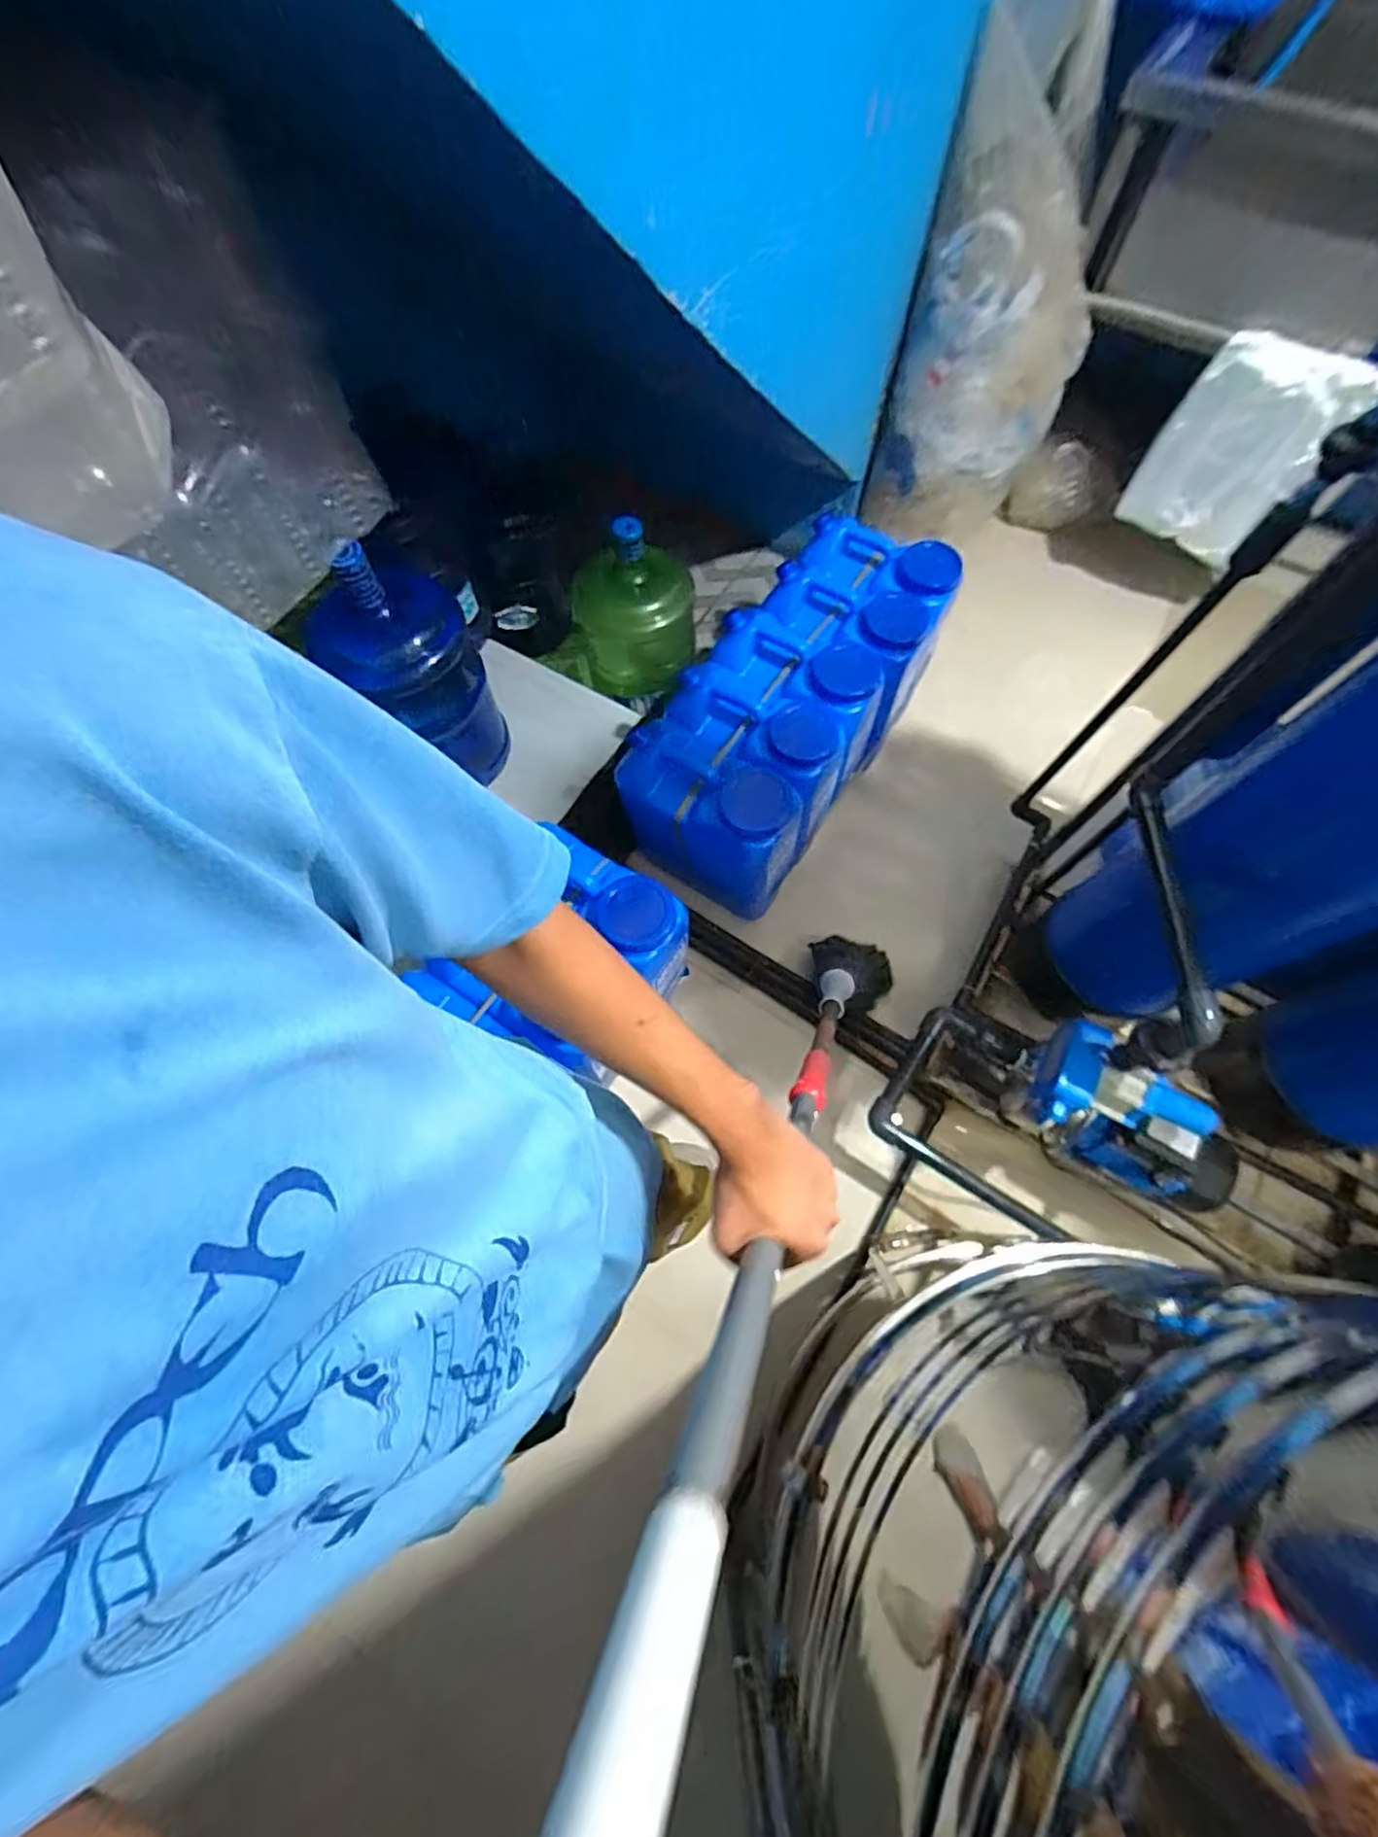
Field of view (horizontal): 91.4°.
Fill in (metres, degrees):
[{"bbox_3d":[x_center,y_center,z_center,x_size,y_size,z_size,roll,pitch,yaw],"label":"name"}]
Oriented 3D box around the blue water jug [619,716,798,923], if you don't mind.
[{"bbox_3d":[0.037,-0.177,1.299,0.330,0.342,0.181,21,69,8],"label":"blue water jug"}]

